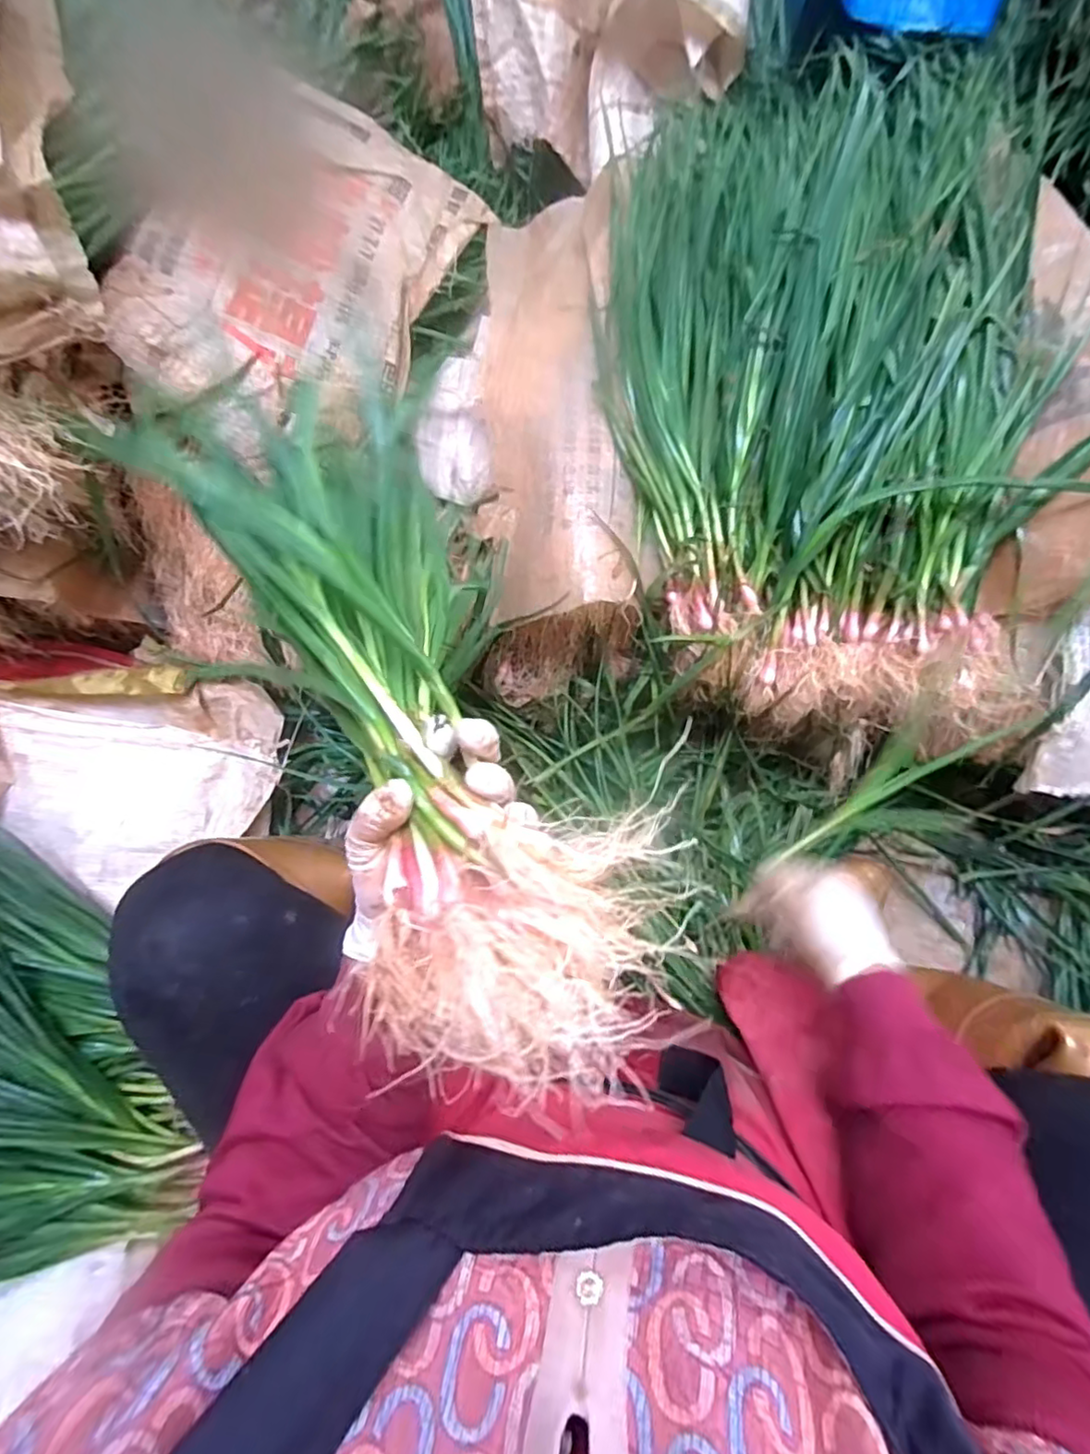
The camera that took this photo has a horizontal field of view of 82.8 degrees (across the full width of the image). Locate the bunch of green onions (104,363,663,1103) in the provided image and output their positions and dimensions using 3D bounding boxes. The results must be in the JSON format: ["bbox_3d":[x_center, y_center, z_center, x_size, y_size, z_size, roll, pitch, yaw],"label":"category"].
[{"bbox_3d":[-0.055,-0.002,0.314,0.137,0.114,0.334,-23,74,-6],"label":"bunch of green onions"}]

